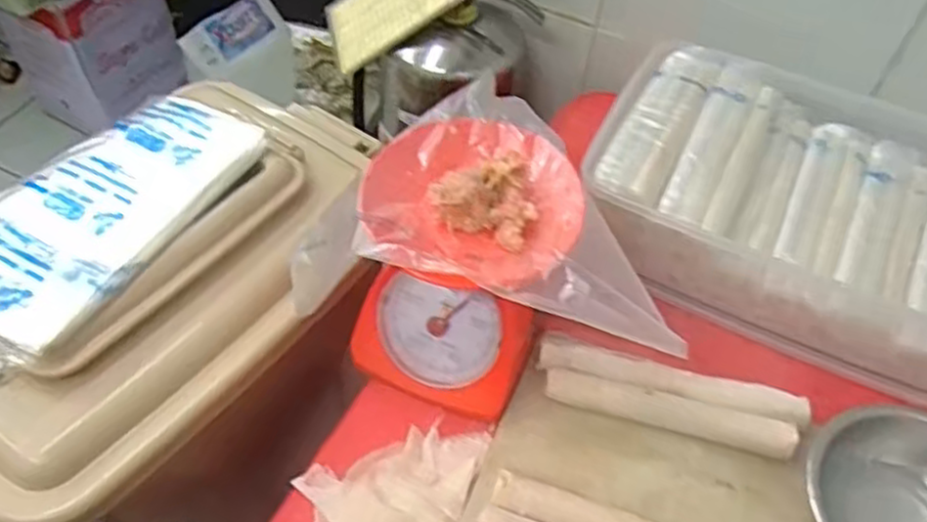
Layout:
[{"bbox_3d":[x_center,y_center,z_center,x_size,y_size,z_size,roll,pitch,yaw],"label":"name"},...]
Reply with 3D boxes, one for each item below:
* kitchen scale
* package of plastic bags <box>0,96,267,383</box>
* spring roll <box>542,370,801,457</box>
[{"bbox_3d":[0.000,-0.003,0.608,0.159,0.170,0.176,18,54,10],"label":"kitchen scale"},{"bbox_3d":[-0.324,-0.034,0.619,0.158,0.021,0.319,26,56,16],"label":"package of plastic bags"},{"bbox_3d":[0.166,0.121,0.594,0.197,0.017,0.028,13,53,6],"label":"spring roll"}]

